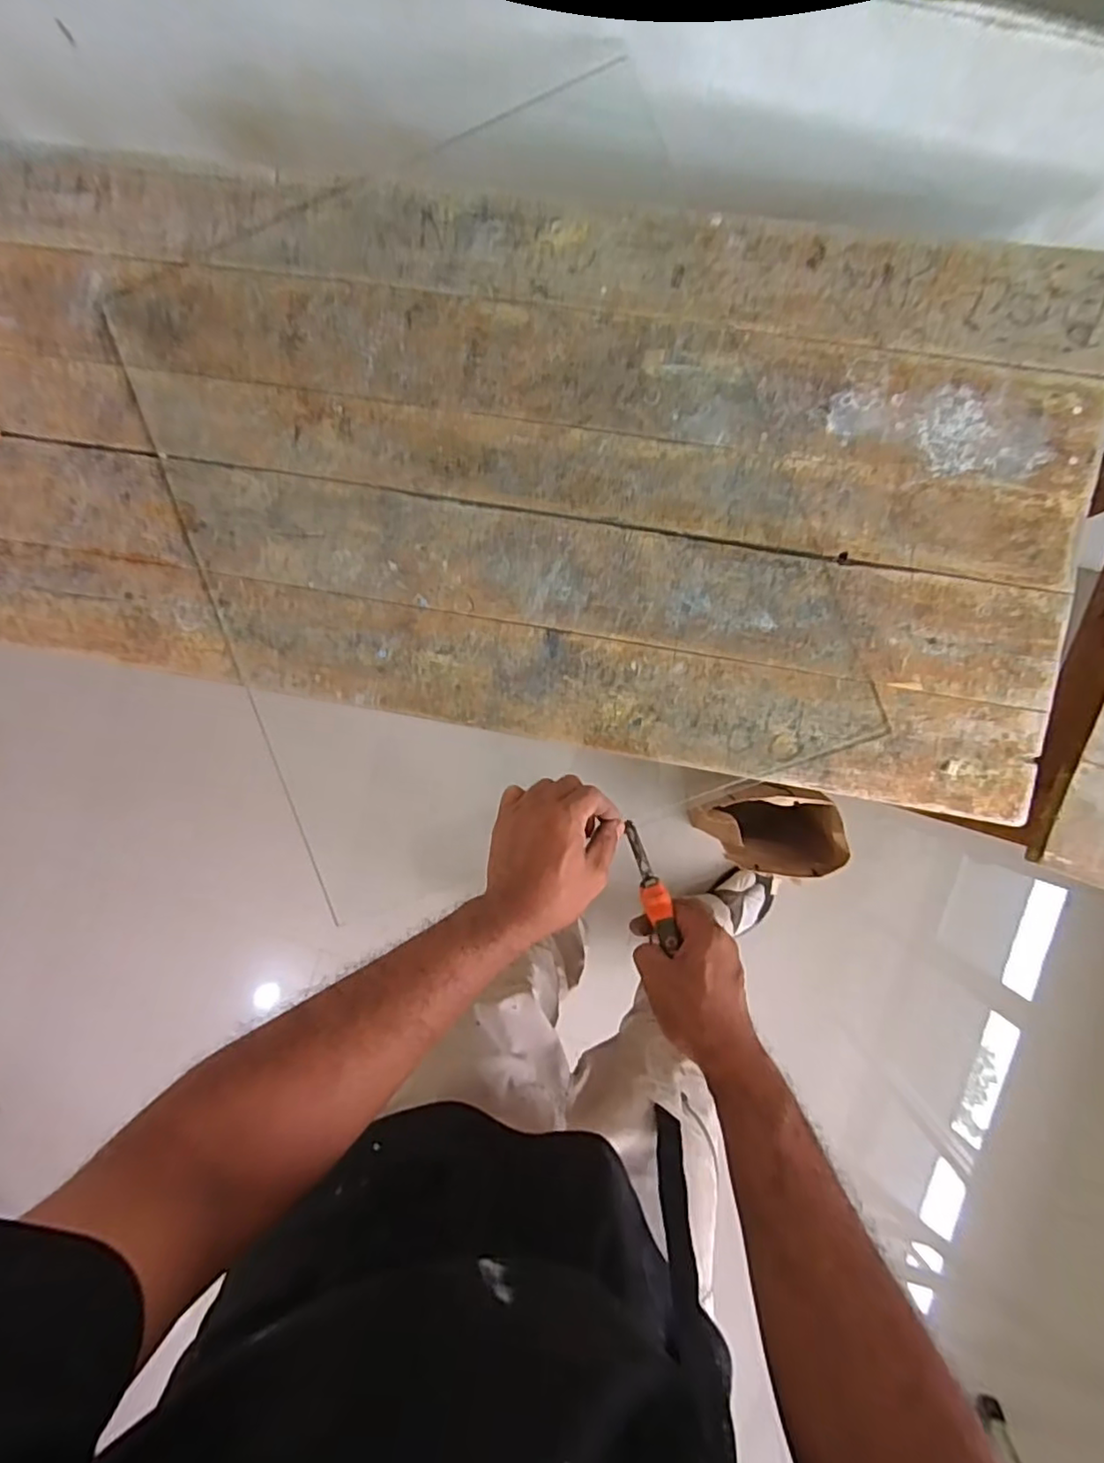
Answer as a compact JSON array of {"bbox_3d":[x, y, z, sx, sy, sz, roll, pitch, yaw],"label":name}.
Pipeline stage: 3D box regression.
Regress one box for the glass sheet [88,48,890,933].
[{"bbox_3d":[-0.064,-0.195,0.547,0.497,0.006,0.594,-21,90,5],"label":"glass sheet"}]

